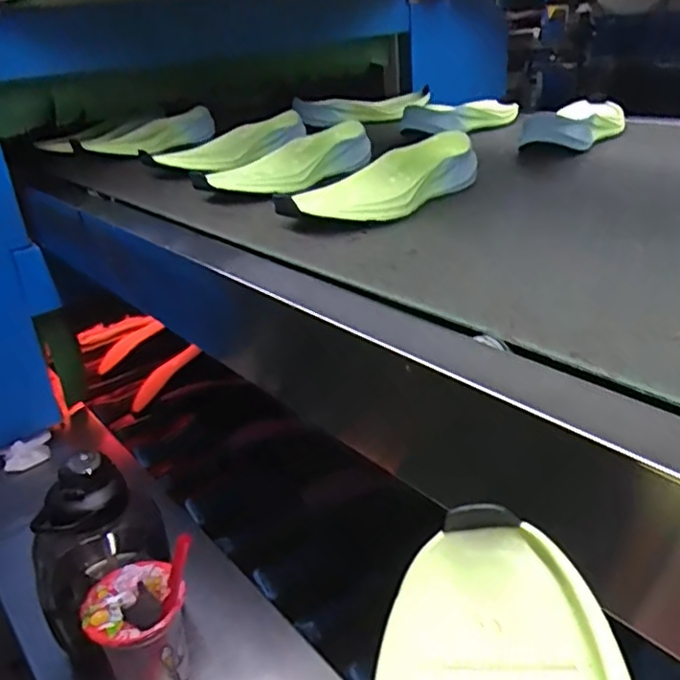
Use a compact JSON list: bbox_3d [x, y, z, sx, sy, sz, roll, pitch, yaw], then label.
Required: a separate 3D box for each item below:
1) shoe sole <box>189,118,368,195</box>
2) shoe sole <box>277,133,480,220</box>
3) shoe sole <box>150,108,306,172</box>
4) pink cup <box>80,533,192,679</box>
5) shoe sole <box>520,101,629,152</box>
[{"bbox_3d":[-0.062,-0.222,0.806,0.098,0.047,0.255,13,32,33],"label":"shoe sole"},{"bbox_3d":[0.046,-0.162,0.664,0.252,0.047,0.087,-27,34,-36],"label":"shoe sole"},{"bbox_3d":[-0.143,-0.282,0.931,0.092,0.046,0.235,19,36,39],"label":"shoe sole"},{"bbox_3d":[-0.184,0.273,0.609,0.092,0.188,0.088,-25,31,-32],"label":"pink cup"},{"bbox_3d":[0.330,-0.299,0.902,0.099,0.044,0.278,11,31,30],"label":"shoe sole"}]

